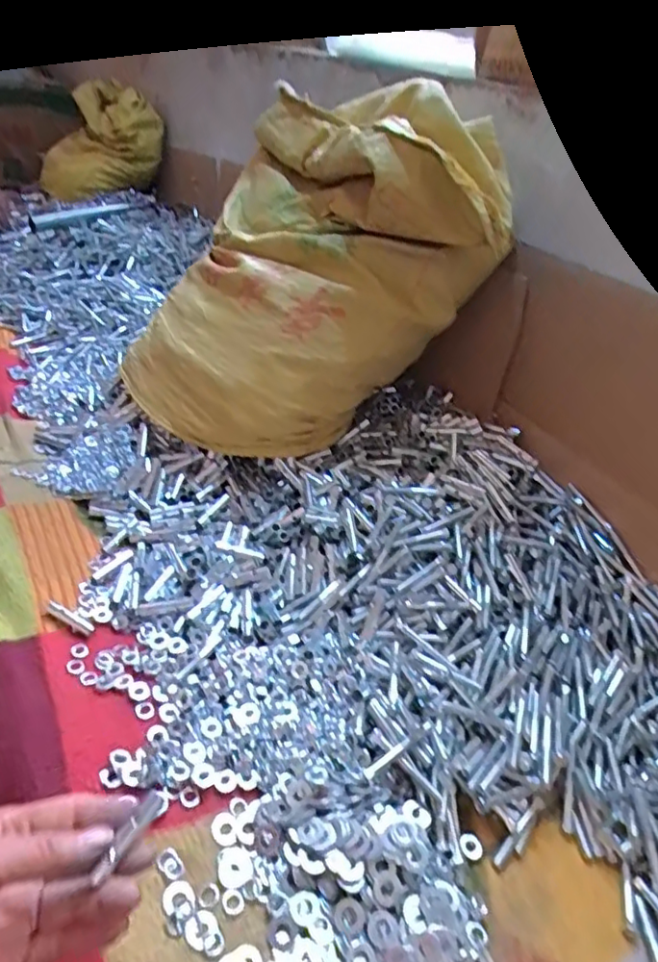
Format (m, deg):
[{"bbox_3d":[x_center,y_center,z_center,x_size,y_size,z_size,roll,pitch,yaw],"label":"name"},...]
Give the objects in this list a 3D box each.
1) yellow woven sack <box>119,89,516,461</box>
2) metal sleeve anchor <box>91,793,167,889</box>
[{"bbox_3d":[-0.040,-0.236,0.633,0.338,0.296,0.305,-2,39,-11],"label":"yellow woven sack"},{"bbox_3d":[-0.097,0.171,0.284,0.009,0.008,0.042,25,53,22],"label":"metal sleeve anchor"}]

